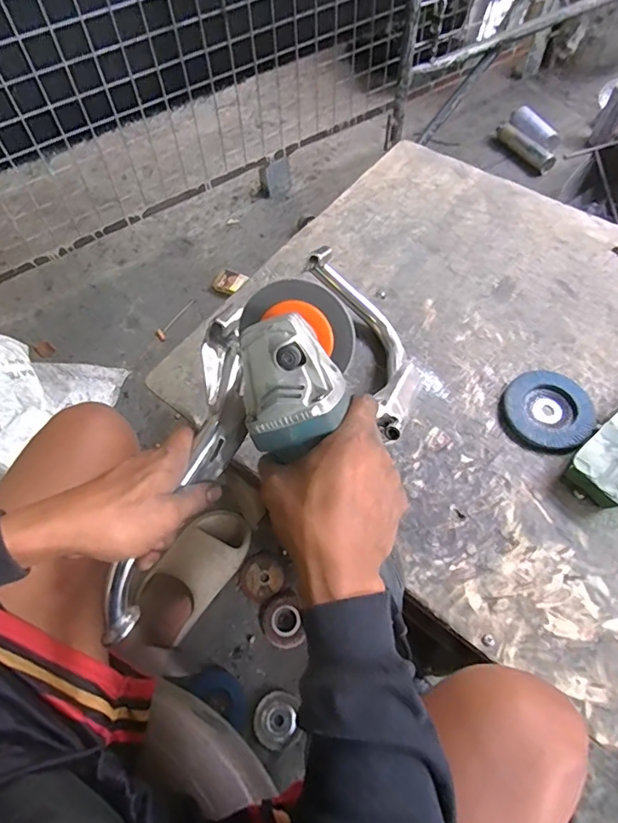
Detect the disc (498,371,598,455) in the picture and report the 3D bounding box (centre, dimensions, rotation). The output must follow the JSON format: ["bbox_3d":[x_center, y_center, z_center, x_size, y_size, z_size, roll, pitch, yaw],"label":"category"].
[{"bbox_3d":[0.266,-0.002,0.558,0.094,0.014,0.092,-1,62,1],"label":"disc"}]

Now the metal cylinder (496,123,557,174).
[{"bbox_3d":[0.631,-0.777,1.486,0.065,0.063,0.221,-21,63,-9],"label":"metal cylinder"}]

